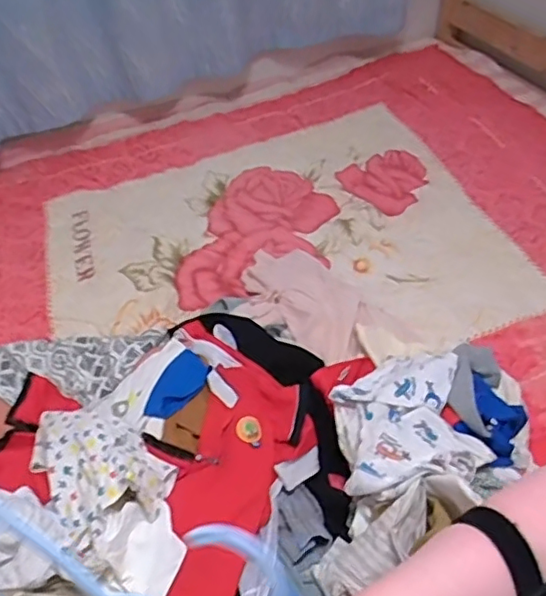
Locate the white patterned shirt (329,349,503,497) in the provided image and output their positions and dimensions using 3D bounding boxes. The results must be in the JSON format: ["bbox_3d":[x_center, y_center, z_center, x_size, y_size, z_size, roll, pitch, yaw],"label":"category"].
[{"bbox_3d":[0.219,0.191,0.957,0.216,0.101,0.249,-7,46,0],"label":"white patterned shirt"}]

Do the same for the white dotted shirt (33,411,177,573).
[{"bbox_3d":[-0.299,0.260,0.944,0.179,0.124,0.296,-35,52,-24],"label":"white dotted shirt"}]

